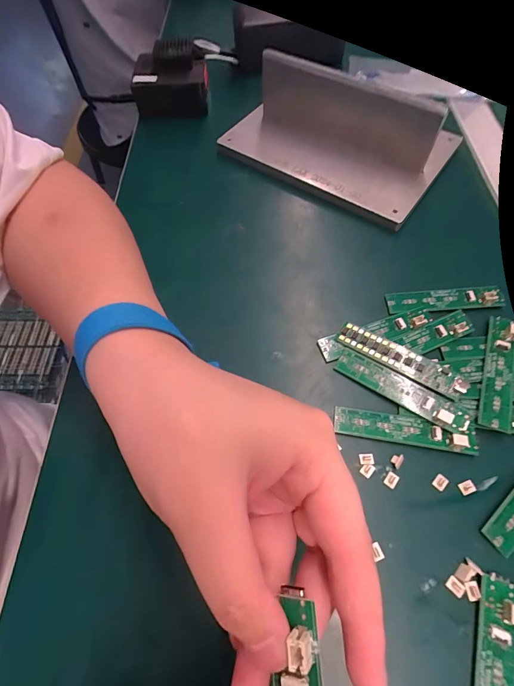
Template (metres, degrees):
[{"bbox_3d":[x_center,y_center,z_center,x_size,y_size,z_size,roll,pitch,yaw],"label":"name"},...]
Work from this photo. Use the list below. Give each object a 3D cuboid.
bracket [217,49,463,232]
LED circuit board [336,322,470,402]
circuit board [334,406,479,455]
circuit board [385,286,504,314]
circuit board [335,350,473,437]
[{"bbox_3d":[0.069,-0.189,0.300,0.191,0.060,0.104,36,69,19],"label":"bracket"},{"bbox_3d":[0.093,0.010,0.218,0.082,0.004,0.017,31,75,23],"label":"LED circuit board"},{"bbox_3d":[0.089,0.051,0.201,0.082,0.010,0.017,8,63,6],"label":"circuit board"},{"bbox_3d":[0.136,-0.033,0.243,0.080,0.006,0.018,-3,62,0],"label":"circuit board"},{"bbox_3d":[0.090,0.030,0.211,0.084,0.008,0.018,30,67,16],"label":"circuit board"}]

